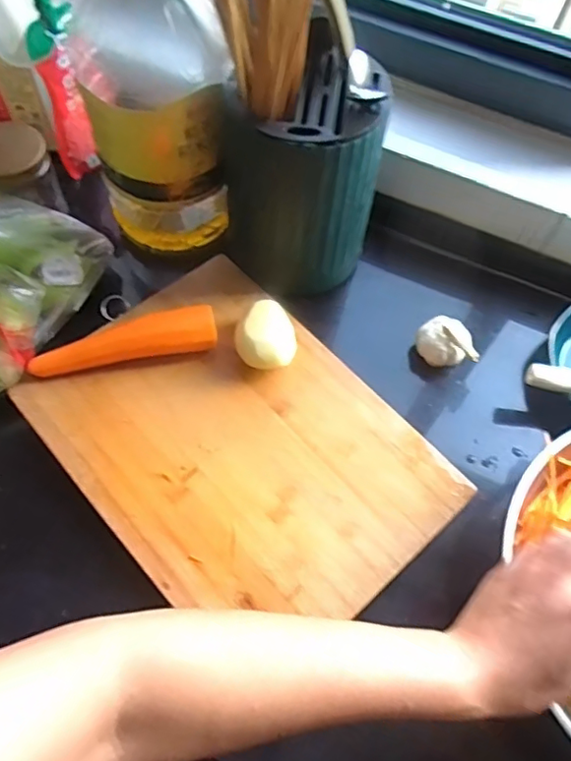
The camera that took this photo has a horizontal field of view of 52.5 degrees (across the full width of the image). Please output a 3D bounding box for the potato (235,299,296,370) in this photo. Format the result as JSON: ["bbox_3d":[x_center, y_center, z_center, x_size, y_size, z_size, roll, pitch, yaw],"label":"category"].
[{"bbox_3d":[-0.021,-0.046,0.584,0.058,0.037,0.072,-5,63,-6],"label":"potato"}]

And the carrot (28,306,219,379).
[{"bbox_3d":[-0.162,-0.038,0.580,0.184,0.039,0.040,-10,64,-8],"label":"carrot"}]

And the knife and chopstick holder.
[{"bbox_3d":[0.018,-0.201,0.583,0.139,0.194,0.146,27,65,10],"label":"knife and chopstick holder"}]

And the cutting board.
[{"bbox_3d":[-0.047,0.059,0.547,0.258,0.021,0.358,-38,71,-20],"label":"cutting board"}]

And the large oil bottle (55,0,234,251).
[{"bbox_3d":[-0.131,-0.279,0.573,0.140,0.309,0.146,-11,64,-9],"label":"large oil bottle"}]

